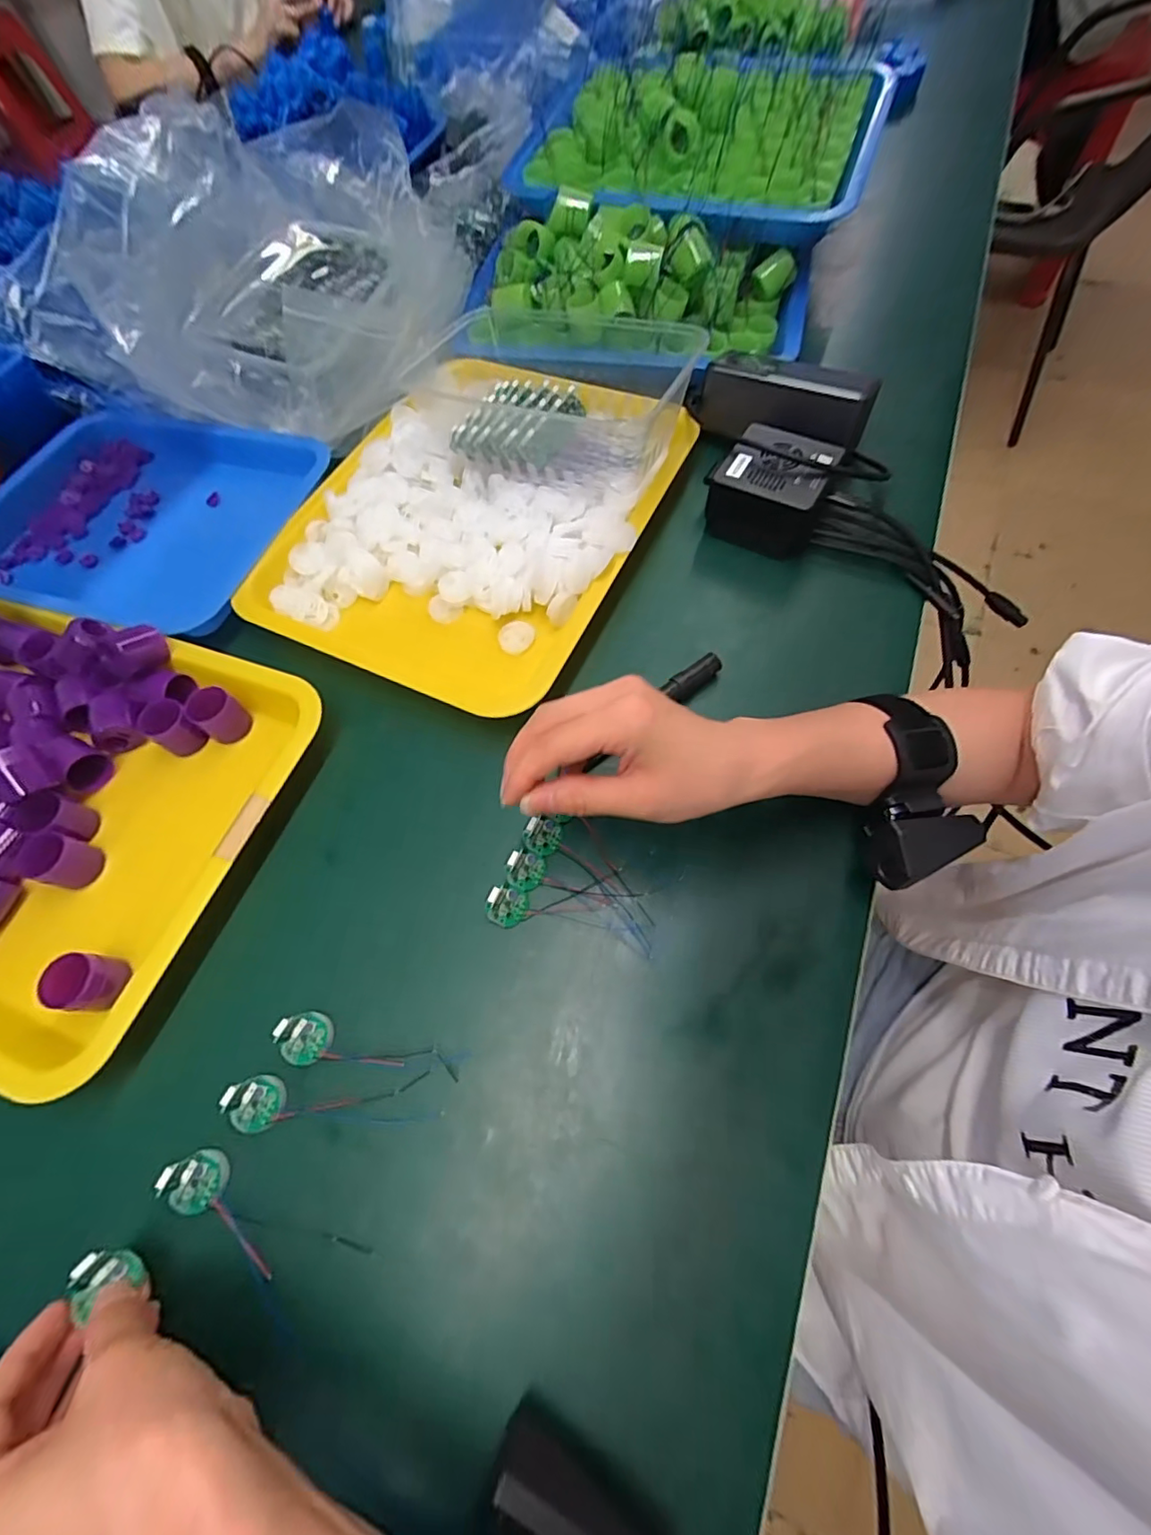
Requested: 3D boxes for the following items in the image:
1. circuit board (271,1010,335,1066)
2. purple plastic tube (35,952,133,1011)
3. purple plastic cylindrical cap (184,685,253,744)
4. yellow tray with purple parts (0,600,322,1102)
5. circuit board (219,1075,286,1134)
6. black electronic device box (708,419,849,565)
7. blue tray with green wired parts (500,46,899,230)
[{"bbox_3d":[-0.146,0.146,0.309,0.027,0.022,0.026,-3,65,3],"label":"circuit board"},{"bbox_3d":[-0.271,0.119,0.315,0.029,0.030,0.028,-2,65,3],"label":"purple plastic tube"},{"bbox_3d":[-0.243,-0.037,0.387,0.028,0.036,0.025,-41,69,-14],"label":"purple plastic cylindrical cap"},{"bbox_3d":[-0.352,0.020,0.363,0.314,0.040,0.261,16,67,11],"label":"yellow tray with purple parts"},{"bbox_3d":[-0.165,0.173,0.294,0.027,0.015,0.025,-12,65,-1],"label":"circuit board"},{"bbox_3d":[0.146,-0.213,0.437,0.089,0.055,0.071,24,69,14],"label":"black electronic device box"},{"bbox_3d":[0.130,-0.649,0.566,0.330,0.051,0.341,15,67,11],"label":"blue tray with green wired parts"}]

